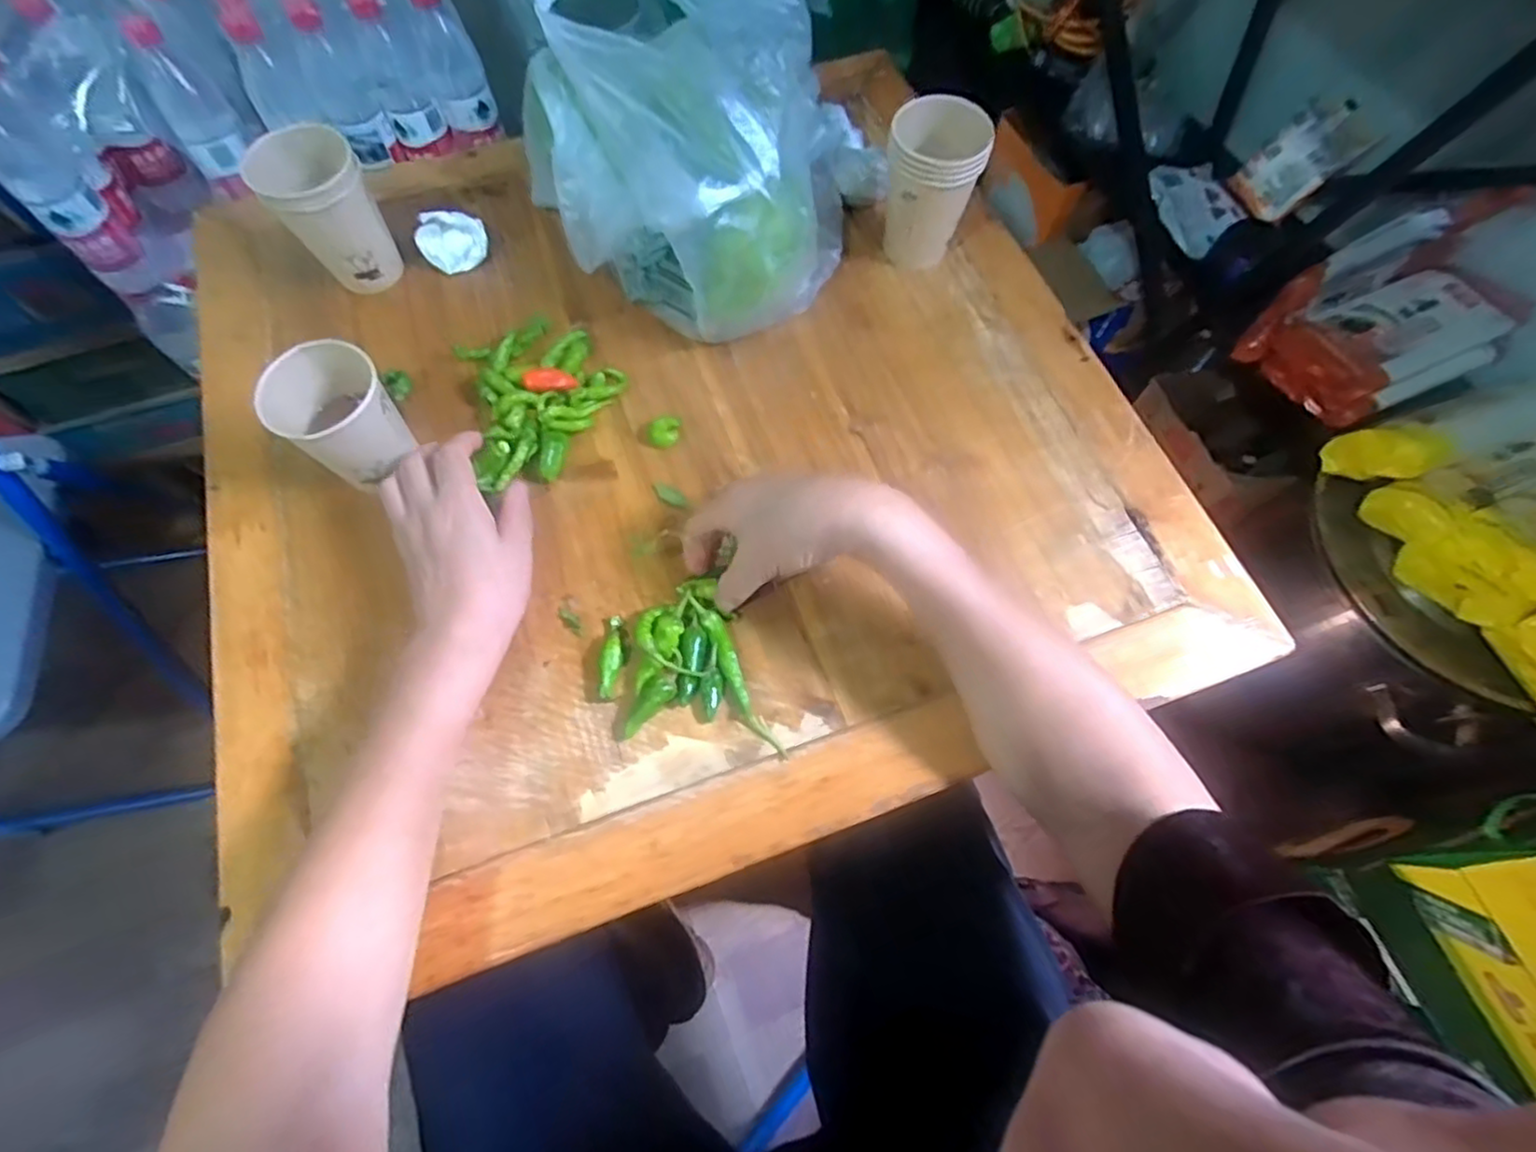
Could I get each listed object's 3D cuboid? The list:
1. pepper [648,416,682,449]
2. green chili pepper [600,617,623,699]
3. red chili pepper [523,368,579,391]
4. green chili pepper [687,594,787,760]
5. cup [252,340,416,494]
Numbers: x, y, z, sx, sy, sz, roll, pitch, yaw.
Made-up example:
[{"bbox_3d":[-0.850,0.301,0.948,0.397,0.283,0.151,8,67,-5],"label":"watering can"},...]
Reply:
[{"bbox_3d":[-0.077,-0.107,0.503,0.022,0.012,0.024,0,68,-1],"label":"pepper"},{"bbox_3d":[-0.100,0.051,0.437,0.012,0.014,0.055,2,68,0],"label":"green chili pepper"},{"bbox_3d":[-0.160,-0.145,0.502,0.038,0.010,0.015,-3,67,-21],"label":"red chili pepper"},{"bbox_3d":[-0.020,0.063,0.428,0.016,0.016,0.112,-24,70,-10],"label":"green chili pepper"},{"bbox_3d":[-0.286,-0.104,0.467,0.069,0.088,0.068,0,65,-1],"label":"cup"}]

